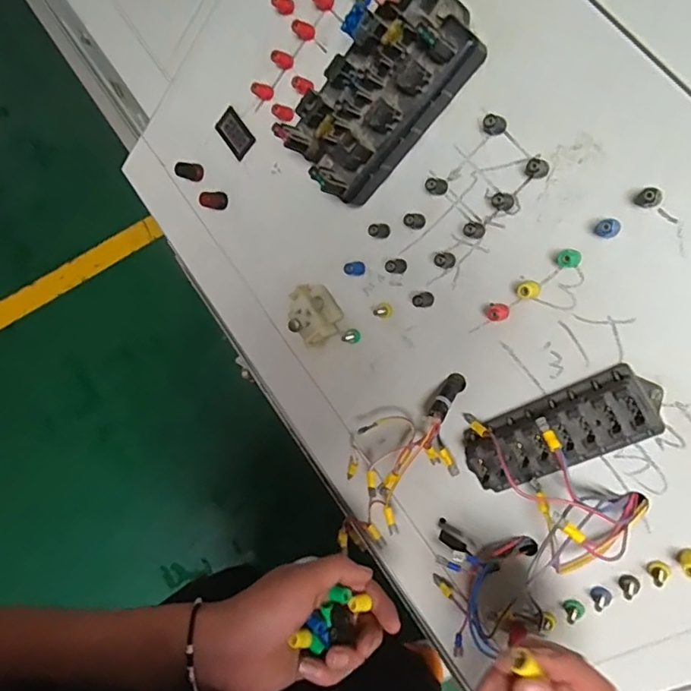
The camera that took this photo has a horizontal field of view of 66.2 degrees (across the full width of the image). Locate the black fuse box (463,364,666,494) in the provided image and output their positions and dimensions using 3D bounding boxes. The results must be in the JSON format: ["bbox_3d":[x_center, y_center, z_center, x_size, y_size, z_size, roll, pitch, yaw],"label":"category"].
[{"bbox_3d":[0.152,0.065,0.384,0.144,0.040,0.057,-33,73,29],"label":"black fuse box"}]

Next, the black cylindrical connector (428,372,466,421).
[{"bbox_3d":[0.084,0.042,0.431,0.015,0.010,0.043,33,75,8],"label":"black cylindrical connector"}]

